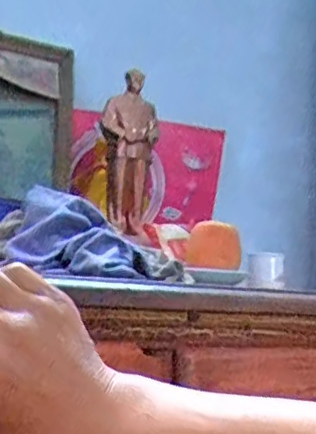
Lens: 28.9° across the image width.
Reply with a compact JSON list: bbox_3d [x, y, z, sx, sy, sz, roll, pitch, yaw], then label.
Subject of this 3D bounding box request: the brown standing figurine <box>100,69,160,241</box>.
[{"bbox_3d":[-0.047,-0.099,0.960,0.088,0.226,0.064,5,-6,-6],"label":"brown standing figurine"}]

